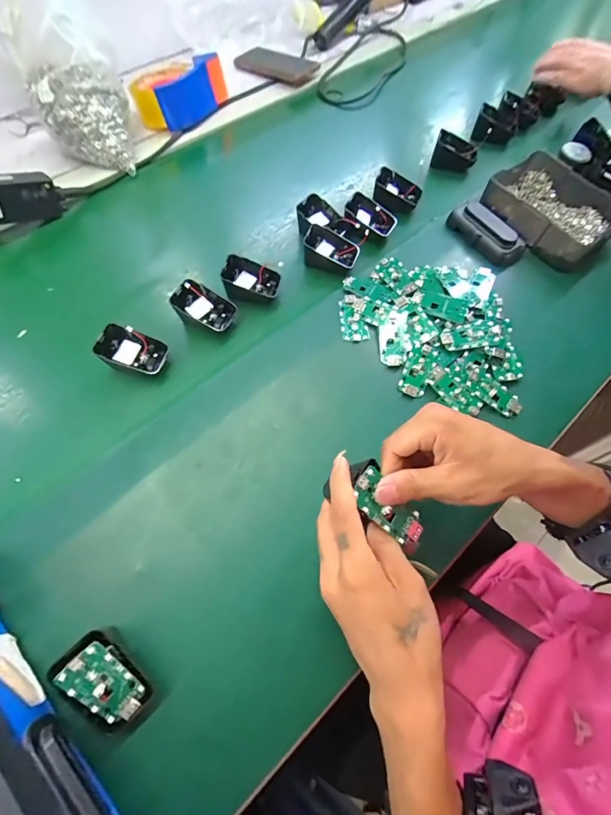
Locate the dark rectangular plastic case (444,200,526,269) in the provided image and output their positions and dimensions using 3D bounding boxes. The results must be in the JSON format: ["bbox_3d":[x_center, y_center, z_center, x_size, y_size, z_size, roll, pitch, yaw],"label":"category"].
[{"bbox_3d":[0.242,-0.236,0.492,0.044,0.030,0.105,-31,68,-15],"label":"dark rectangular plastic case"}]

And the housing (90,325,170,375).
[{"bbox_3d":[-0.187,-0.060,0.399,0.065,0.044,0.046,15,64,7],"label":"housing"}]

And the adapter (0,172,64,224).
[{"bbox_3d":[-0.387,-0.274,0.480,0.025,0.052,0.119,42,50,18],"label":"adapter"}]

